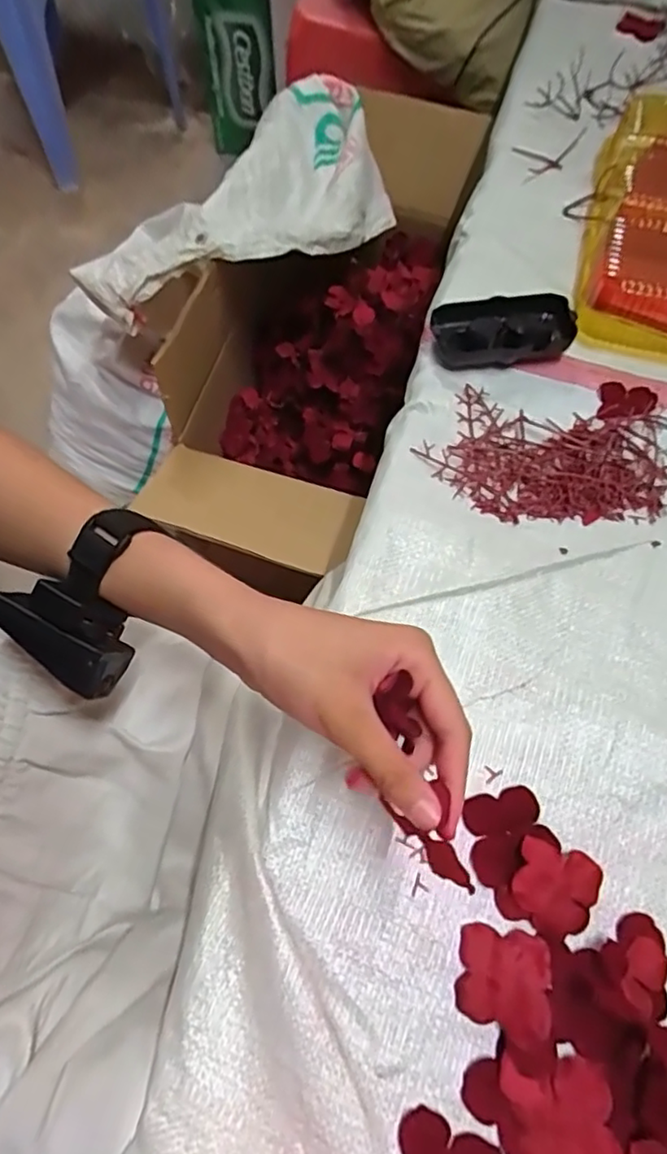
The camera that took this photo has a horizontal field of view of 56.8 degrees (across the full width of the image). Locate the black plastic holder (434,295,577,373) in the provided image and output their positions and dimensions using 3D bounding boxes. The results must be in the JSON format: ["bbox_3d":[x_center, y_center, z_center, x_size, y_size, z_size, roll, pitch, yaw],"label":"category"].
[{"bbox_3d":[0.137,-0.200,0.496,0.115,0.028,0.053,-10,66,-4],"label":"black plastic holder"}]

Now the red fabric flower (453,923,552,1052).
[{"bbox_3d":[0.089,0.209,0.319,0.046,0.016,0.046,14,67,6],"label":"red fabric flower"}]

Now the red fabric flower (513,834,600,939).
[{"bbox_3d":[0.121,0.169,0.334,0.046,0.021,0.046,0,66,0],"label":"red fabric flower"}]

